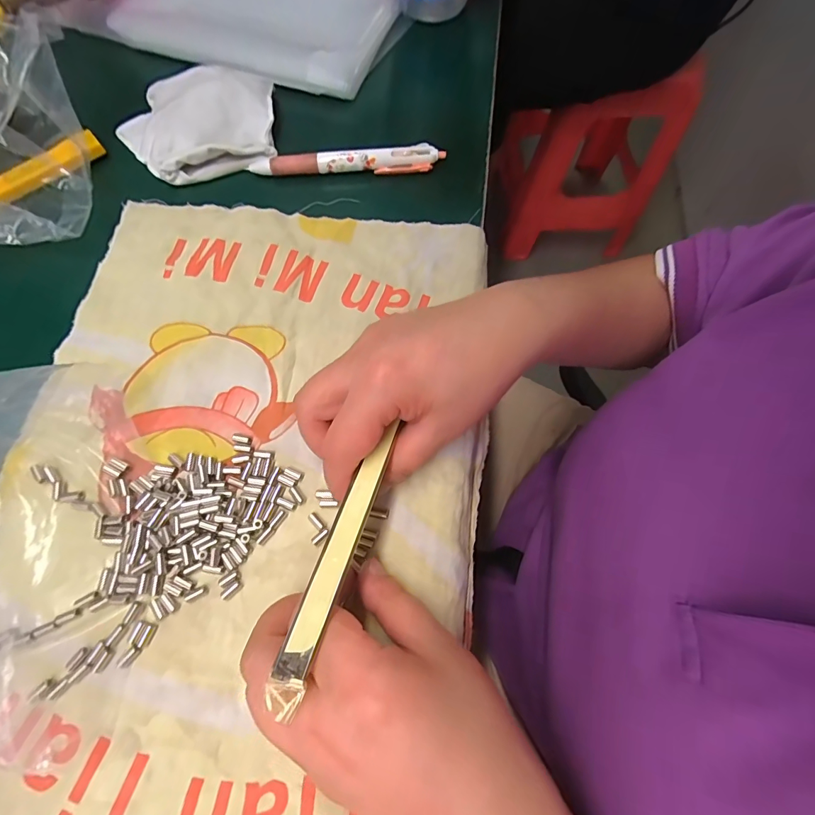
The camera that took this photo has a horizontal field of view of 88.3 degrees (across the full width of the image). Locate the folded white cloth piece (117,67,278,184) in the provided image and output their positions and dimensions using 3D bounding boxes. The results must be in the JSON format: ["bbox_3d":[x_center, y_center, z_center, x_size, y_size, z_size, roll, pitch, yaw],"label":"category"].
[{"bbox_3d":[-0.160,-0.213,0.315,0.112,0.029,0.085,-4,69,-3],"label":"folded white cloth piece"}]

